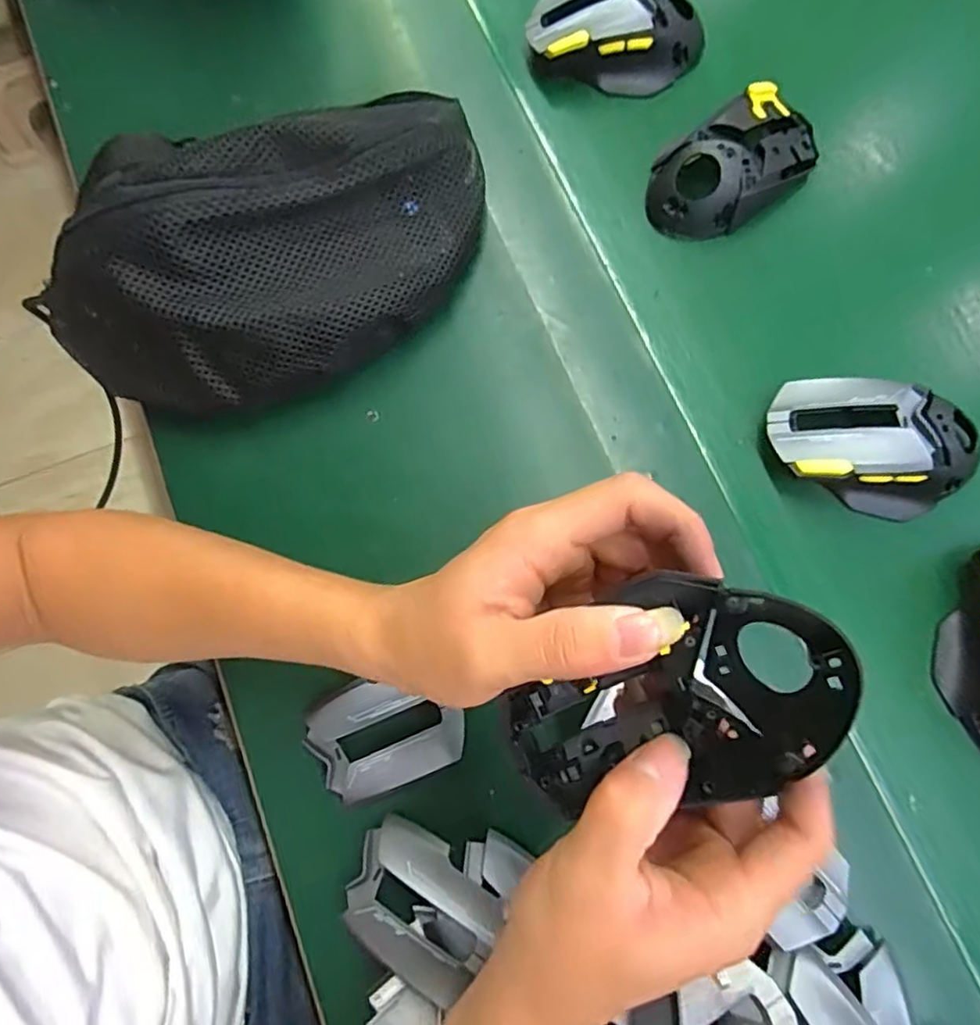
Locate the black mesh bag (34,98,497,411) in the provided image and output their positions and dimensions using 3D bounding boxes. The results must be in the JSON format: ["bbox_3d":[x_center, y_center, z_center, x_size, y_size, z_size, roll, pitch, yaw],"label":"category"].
[{"bbox_3d":[-0.116,-0.150,0.355,0.274,0.076,0.139,-35,79,-6],"label":"black mesh bag"}]

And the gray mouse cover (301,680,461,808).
[{"bbox_3d":[-0.055,0.117,0.328,0.078,0.014,0.055,-23,78,-4],"label":"gray mouse cover"}]

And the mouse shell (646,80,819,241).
[{"bbox_3d":[0.156,-0.221,0.394,0.110,0.039,0.064,-30,79,-5],"label":"mouse shell"}]

